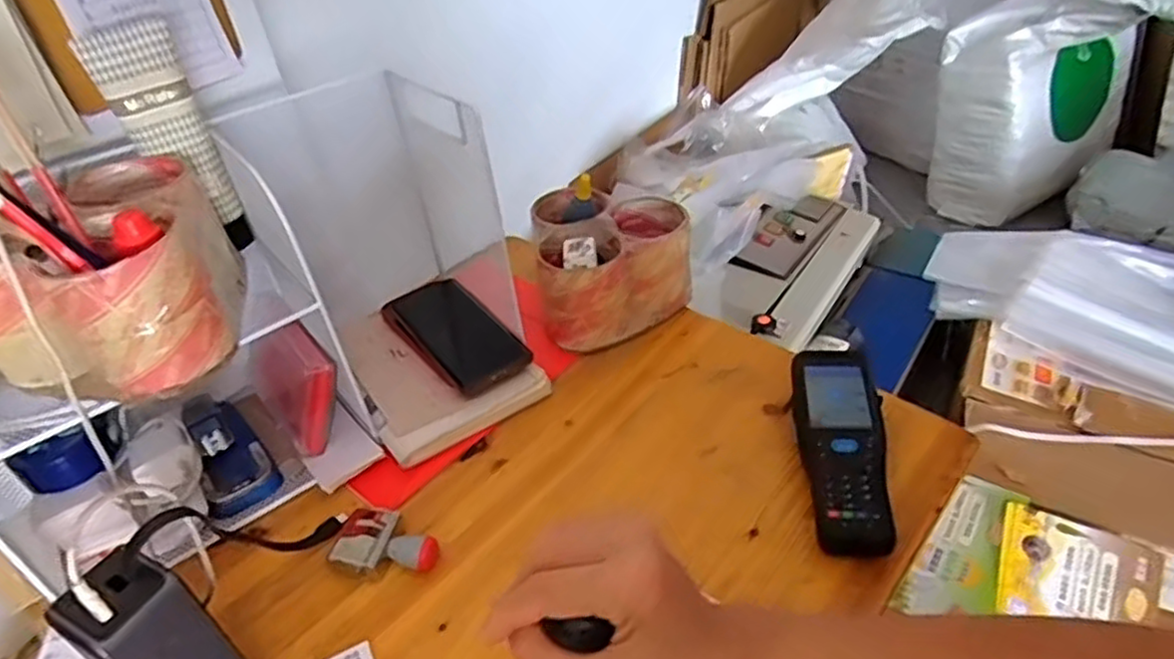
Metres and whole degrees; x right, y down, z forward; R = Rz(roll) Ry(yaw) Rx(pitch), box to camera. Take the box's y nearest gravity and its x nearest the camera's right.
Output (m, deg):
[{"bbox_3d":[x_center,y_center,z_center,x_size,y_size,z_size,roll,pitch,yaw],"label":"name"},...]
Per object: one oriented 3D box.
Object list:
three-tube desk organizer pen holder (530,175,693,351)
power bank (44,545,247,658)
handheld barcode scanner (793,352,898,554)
[{"bbox_3d":[0.029,-0.075,0.712,0.154,0.104,0.163,-8,39,-2],"label":"three-tube desk organizer pen holder"},{"bbox_3d":[-0.238,0.184,0.399,0.044,0.132,0.051,12,42,21],"label":"power bank"},{"bbox_3d":[0.192,0.084,0.541,0.063,0.028,0.183,3,39,11],"label":"handheld barcode scanner"}]

